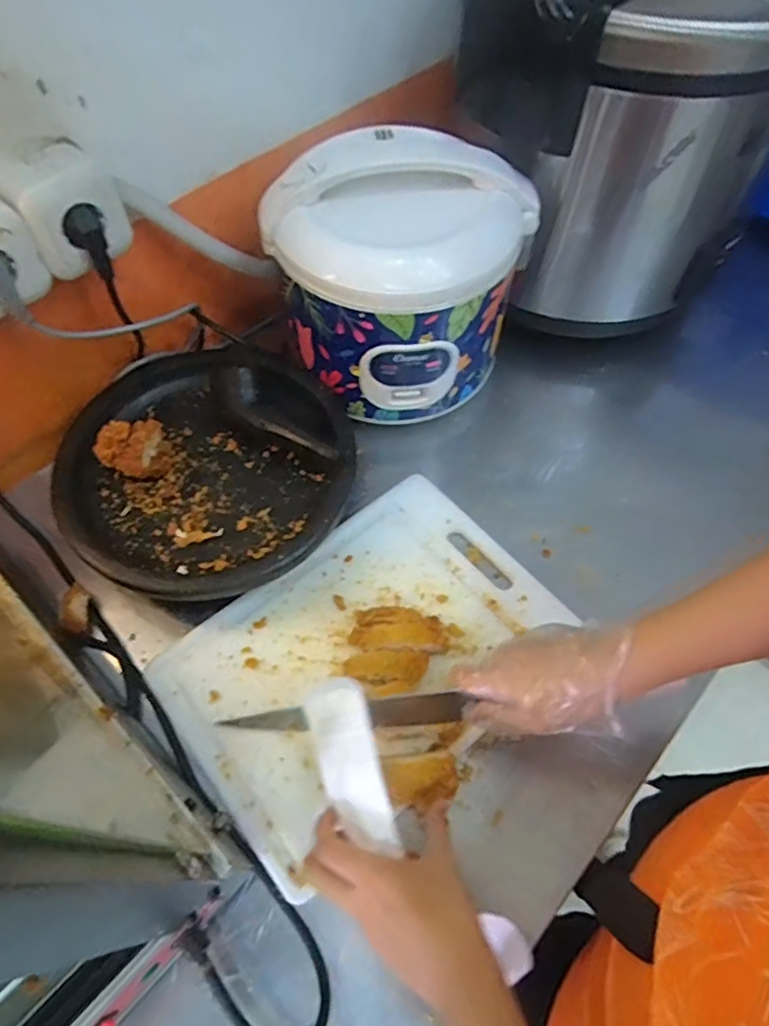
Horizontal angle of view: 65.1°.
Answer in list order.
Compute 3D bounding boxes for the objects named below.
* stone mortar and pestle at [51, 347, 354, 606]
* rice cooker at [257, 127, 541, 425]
[{"bbox_3d":[-0.182,-0.049,0.623,0.288,0.084,0.277,0,59,0],"label":"stone mortar and pestle"},{"bbox_3d":[0.015,-0.241,0.633,0.212,0.211,0.205,28,63,15],"label":"rice cooker"}]

